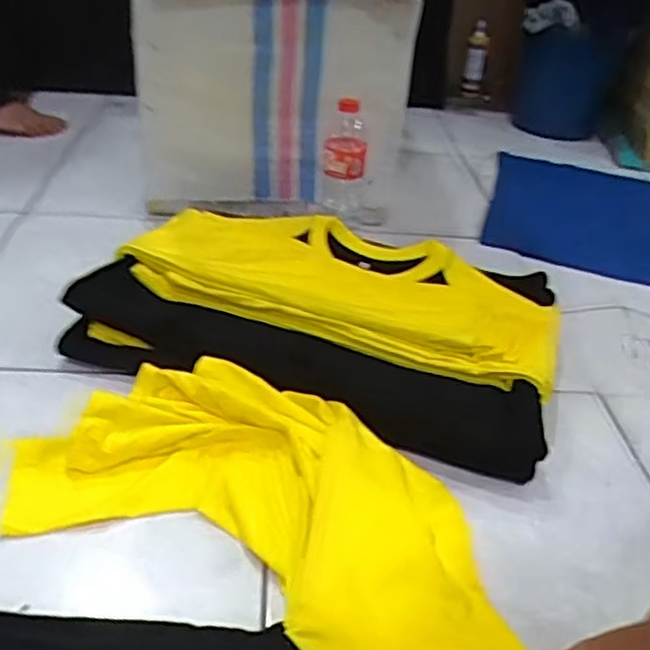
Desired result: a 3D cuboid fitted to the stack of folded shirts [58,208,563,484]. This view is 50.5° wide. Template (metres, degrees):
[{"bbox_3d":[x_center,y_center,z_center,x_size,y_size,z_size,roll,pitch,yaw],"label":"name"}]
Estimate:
[{"bbox_3d":[0.000,-0.018,0.861,0.538,0.095,0.332,12,34,12],"label":"stack of folded shirts"}]

